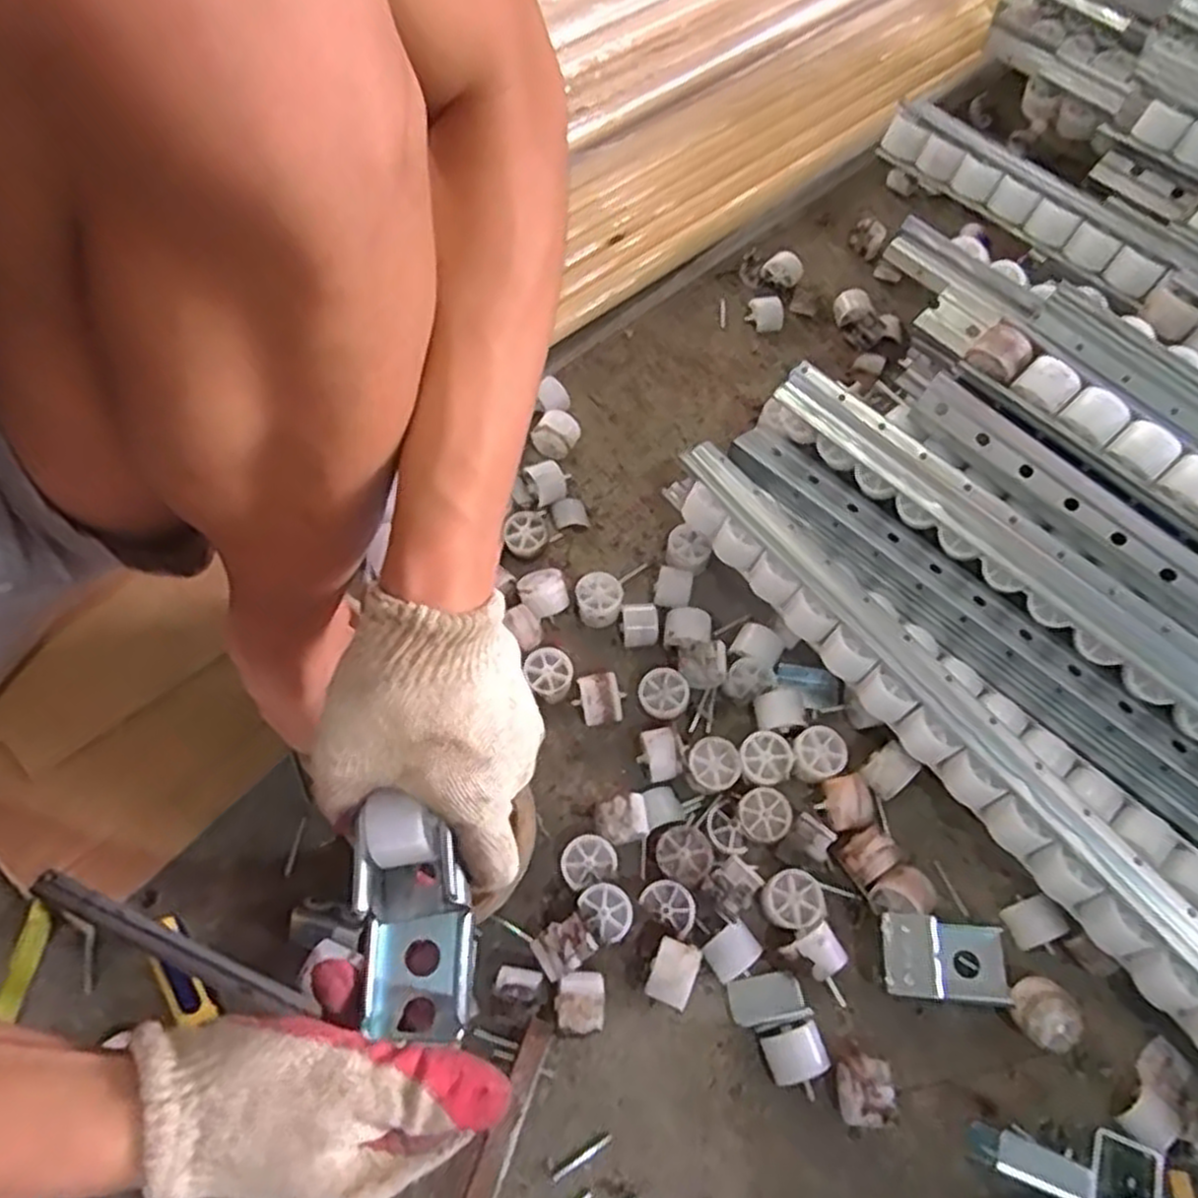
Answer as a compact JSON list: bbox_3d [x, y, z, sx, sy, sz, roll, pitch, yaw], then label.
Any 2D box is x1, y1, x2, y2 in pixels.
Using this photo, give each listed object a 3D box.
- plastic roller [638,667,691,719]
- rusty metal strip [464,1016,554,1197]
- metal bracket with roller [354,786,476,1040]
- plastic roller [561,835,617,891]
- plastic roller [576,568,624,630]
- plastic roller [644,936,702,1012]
[{"bbox_3d":[0.046,0.070,0.562,0.035,0.023,0.036,8,63,2],"label":"plastic roller"},{"bbox_3d":[-0.050,0.284,0.427,0.016,0.011,0.105,19,50,8],"label":"rusty metal strip"},{"bbox_3d":[-0.082,0.141,0.351,0.047,0.039,0.112,-5,101,-5],"label":"metal bracket with roller"},{"bbox_3d":[-0.008,0.172,0.516,0.035,0.024,0.030,-21,65,-12],"label":"plastic roller"},{"bbox_3d":[0.000,0.001,0.597,0.033,0.028,0.038,-2,63,-3],"label":"plastic roller"},{"bbox_3d":[0.044,0.225,0.476,0.026,0.036,0.035,22,64,9],"label":"plastic roller"}]

